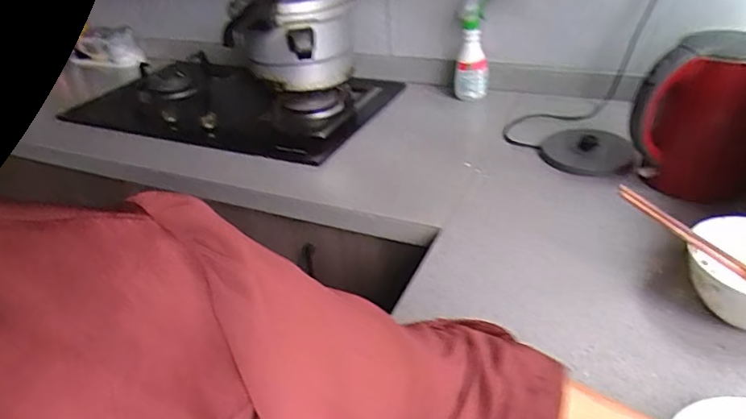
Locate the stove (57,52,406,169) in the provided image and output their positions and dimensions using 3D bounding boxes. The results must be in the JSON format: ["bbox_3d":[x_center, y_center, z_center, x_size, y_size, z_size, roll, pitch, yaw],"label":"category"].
[{"bbox_3d":[-0.358,-0.291,1.352,0.727,0.069,0.453,10,37,24],"label":"stove"}]

